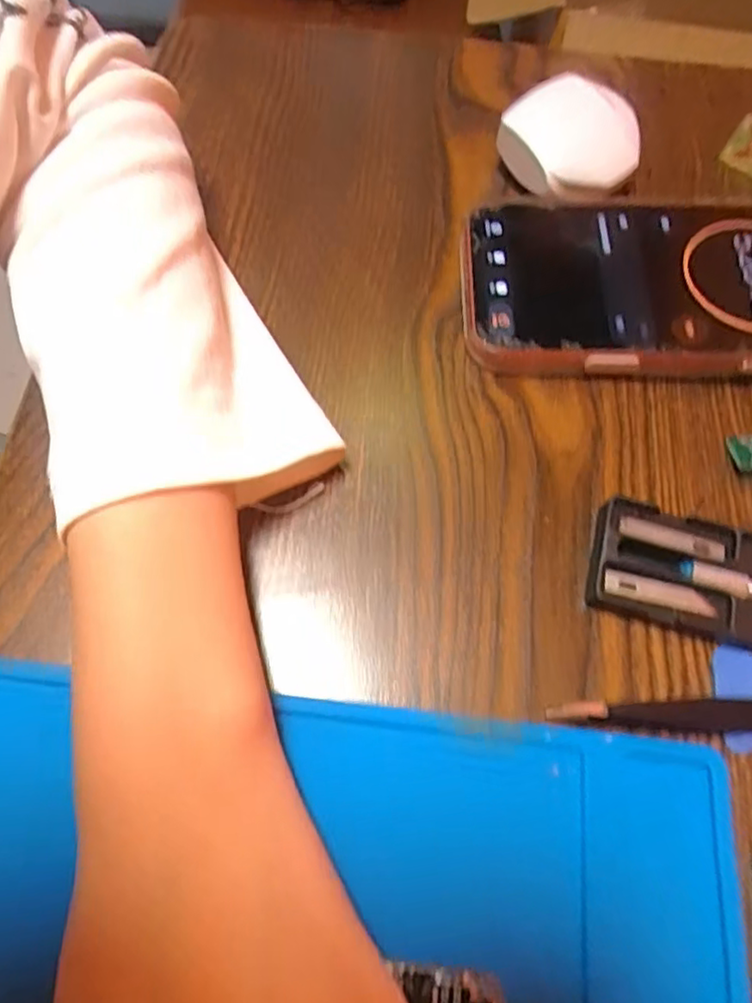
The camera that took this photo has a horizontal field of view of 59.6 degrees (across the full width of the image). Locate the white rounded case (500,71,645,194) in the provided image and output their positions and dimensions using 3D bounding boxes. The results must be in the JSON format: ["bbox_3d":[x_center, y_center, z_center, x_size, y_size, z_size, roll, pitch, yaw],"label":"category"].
[{"bbox_3d":[0.085,-0.153,0.280,0.049,0.029,0.045,-28,69,-13],"label":"white rounded case"}]

